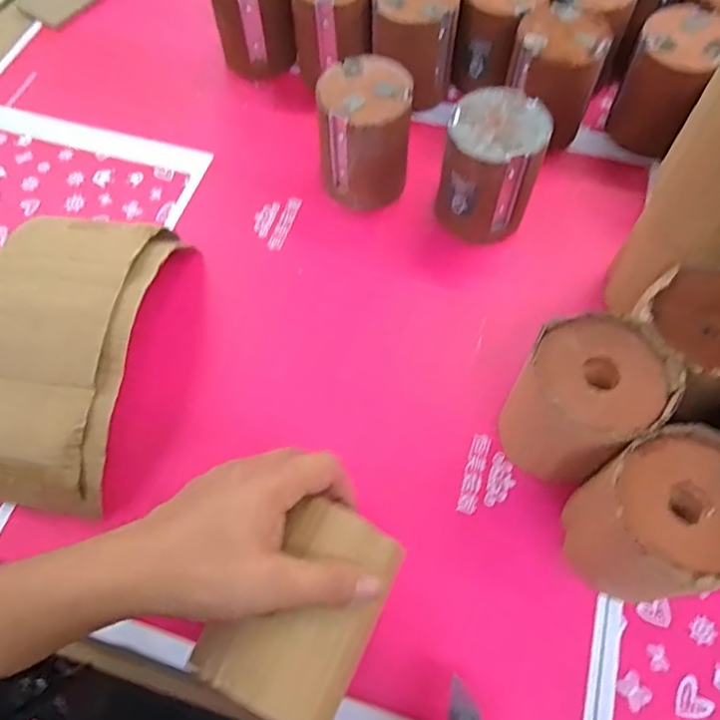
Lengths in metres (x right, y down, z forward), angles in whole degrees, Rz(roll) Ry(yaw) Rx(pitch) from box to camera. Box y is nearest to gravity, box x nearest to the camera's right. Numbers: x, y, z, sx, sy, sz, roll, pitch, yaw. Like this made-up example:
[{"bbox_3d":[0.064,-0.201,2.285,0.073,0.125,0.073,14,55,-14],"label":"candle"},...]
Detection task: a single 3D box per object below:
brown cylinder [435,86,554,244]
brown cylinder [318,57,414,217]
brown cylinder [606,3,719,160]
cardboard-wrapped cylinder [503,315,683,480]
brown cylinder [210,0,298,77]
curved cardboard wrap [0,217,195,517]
[{"bbox_3d":[0.111,-0.160,0.494,0.075,0.099,0.082,0,63,1],"label":"brown cylinder"},{"bbox_3d":[0.005,-0.195,0.508,0.073,0.098,0.079,0,63,1],"label":"brown cylinder"},{"bbox_3d":[0.276,-0.250,0.529,0.071,0.095,0.074,33,68,17],"label":"brown cylinder"},{"bbox_3d":[0.146,0.031,0.392,0.083,0.103,0.089,-1,65,1],"label":"cardboard-wrapped cylinder"},{"bbox_3d":[-0.109,-0.354,0.594,0.078,0.103,0.081,-14,63,-6],"label":"brown cylinder"},{"bbox_3d":[-0.226,-0.011,0.440,0.118,0.071,0.225,9,63,5],"label":"curved cardboard wrap"}]

